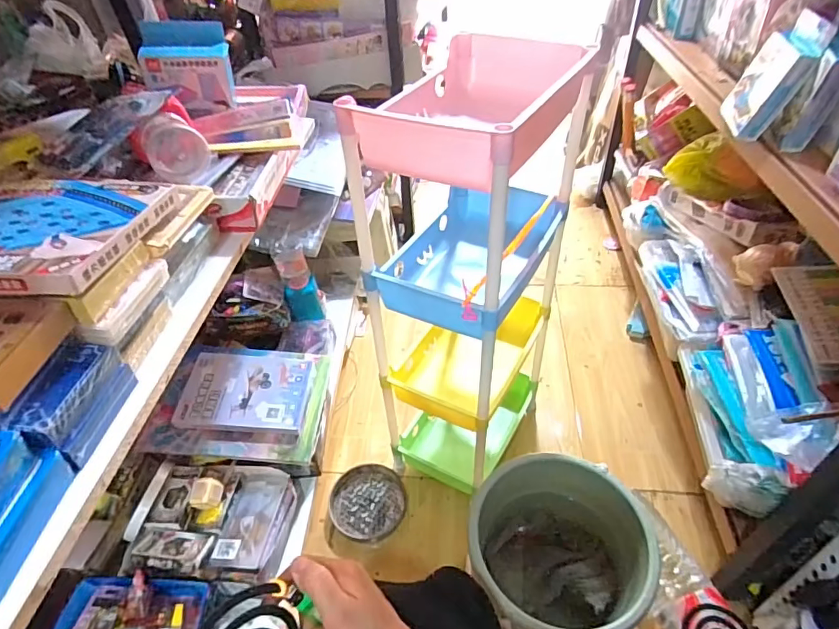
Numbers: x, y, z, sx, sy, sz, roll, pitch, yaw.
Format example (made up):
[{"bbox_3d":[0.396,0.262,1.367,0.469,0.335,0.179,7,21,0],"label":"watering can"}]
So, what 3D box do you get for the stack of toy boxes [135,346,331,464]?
[{"bbox_3d":[-0.324,0.152,0.912,0.288,0.060,0.230,0,44,5],"label":"stack of toy boxes"}]

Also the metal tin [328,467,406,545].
[{"bbox_3d":[-0.098,0.361,0.948,0.139,0.025,0.139,-3,44,2],"label":"metal tin"}]

